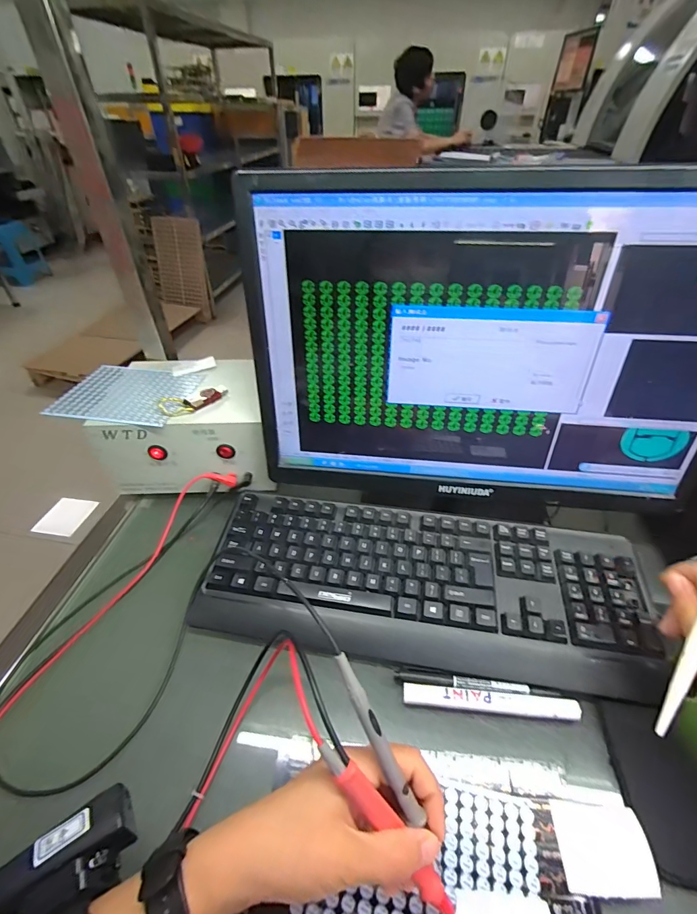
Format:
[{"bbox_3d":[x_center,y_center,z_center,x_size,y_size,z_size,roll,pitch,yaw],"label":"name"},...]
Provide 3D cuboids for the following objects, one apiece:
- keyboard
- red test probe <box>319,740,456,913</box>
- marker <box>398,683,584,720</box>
[{"bbox_3d":[0.073,0.128,0.411,0.432,0.040,0.159,5,41,7],"label":"keyboard"},{"bbox_3d":[0.027,0.228,0.241,0.013,0.012,0.145,-37,91,-34],"label":"red test probe"},{"bbox_3d":[0.119,0.210,0.343,0.143,0.013,0.016,3,41,5],"label":"marker"}]

